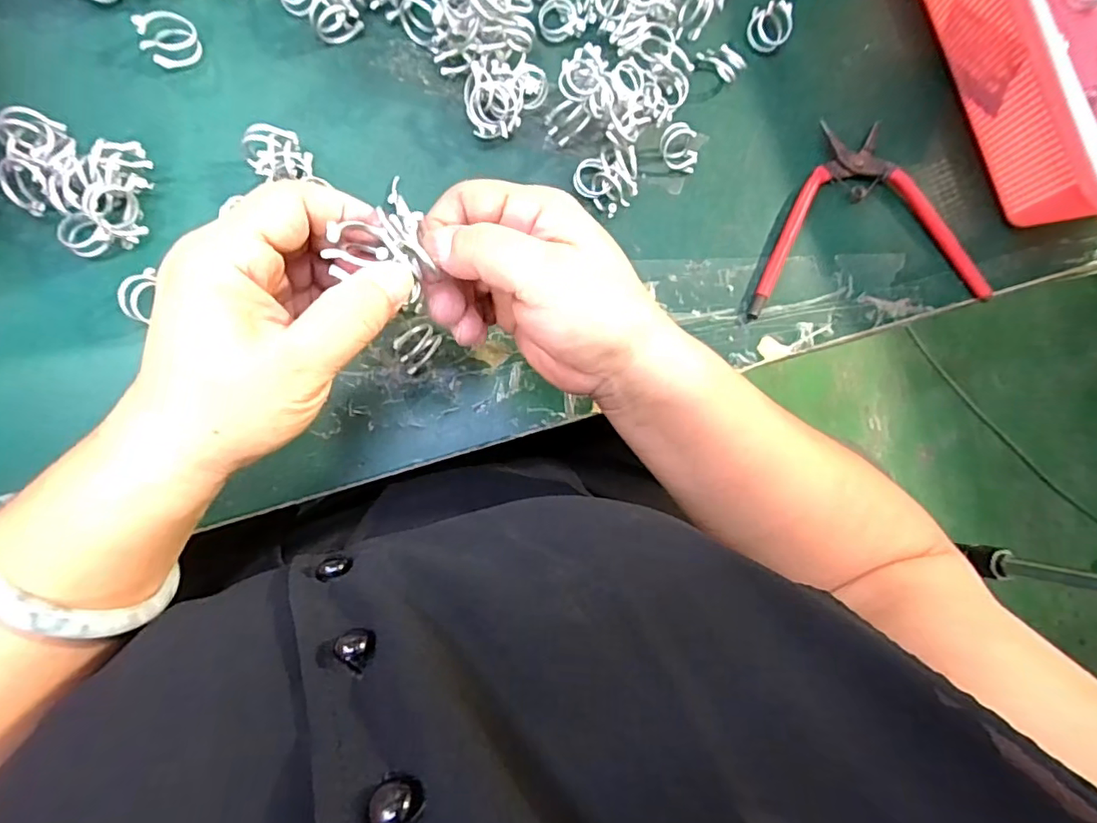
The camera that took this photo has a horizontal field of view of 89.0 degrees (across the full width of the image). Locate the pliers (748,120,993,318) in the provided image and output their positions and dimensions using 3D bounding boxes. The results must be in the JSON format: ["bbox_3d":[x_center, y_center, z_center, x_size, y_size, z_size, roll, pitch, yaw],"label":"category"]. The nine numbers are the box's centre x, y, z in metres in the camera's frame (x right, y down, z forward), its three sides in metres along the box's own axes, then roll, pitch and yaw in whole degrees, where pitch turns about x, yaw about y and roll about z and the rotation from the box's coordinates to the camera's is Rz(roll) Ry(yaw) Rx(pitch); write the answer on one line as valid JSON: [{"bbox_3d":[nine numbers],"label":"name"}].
[{"bbox_3d":[0.190,-0.121,0.344,0.153,0.014,0.113,-7,88,-10],"label":"pliers"}]

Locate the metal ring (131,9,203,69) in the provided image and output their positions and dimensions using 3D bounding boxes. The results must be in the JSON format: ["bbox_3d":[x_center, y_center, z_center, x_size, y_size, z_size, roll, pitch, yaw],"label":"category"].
[{"bbox_3d":[-0.200,-0.196,0.293,0.027,0.016,0.026,0,87,-10],"label":"metal ring"}]

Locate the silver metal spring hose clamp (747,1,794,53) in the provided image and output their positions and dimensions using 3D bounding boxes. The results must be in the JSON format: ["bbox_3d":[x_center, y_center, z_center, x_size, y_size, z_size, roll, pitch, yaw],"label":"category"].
[{"bbox_3d":[0.138,-0.239,0.345,0.027,0.015,0.023,33,82,-7],"label":"silver metal spring hose clamp"}]

